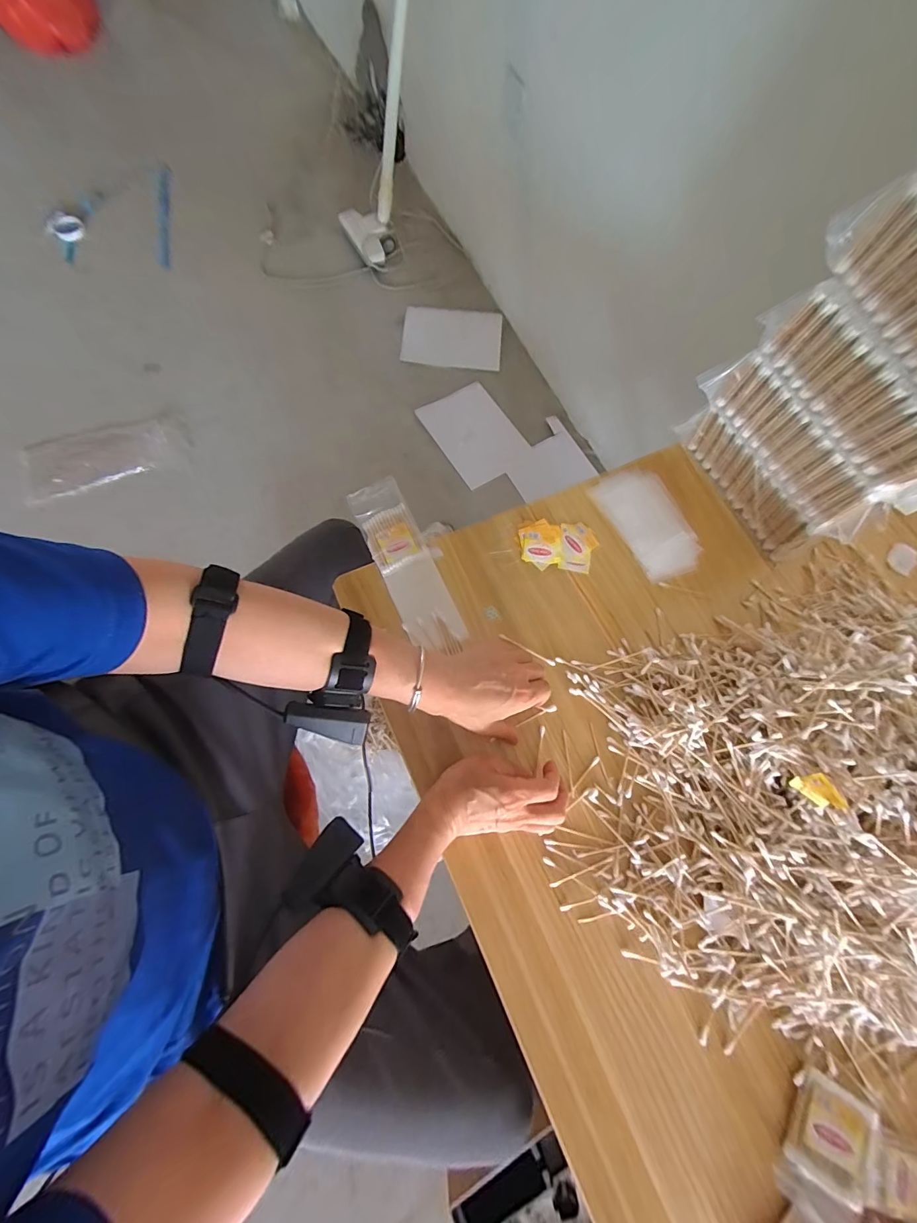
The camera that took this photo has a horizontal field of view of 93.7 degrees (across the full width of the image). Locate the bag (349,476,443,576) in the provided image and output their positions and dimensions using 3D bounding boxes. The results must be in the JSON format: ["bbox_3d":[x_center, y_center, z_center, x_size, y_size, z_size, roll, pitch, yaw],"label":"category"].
[{"bbox_3d":[-0.087,-0.105,0.536,0.072,0.012,0.125,-30,77,-13],"label":"bag"}]

